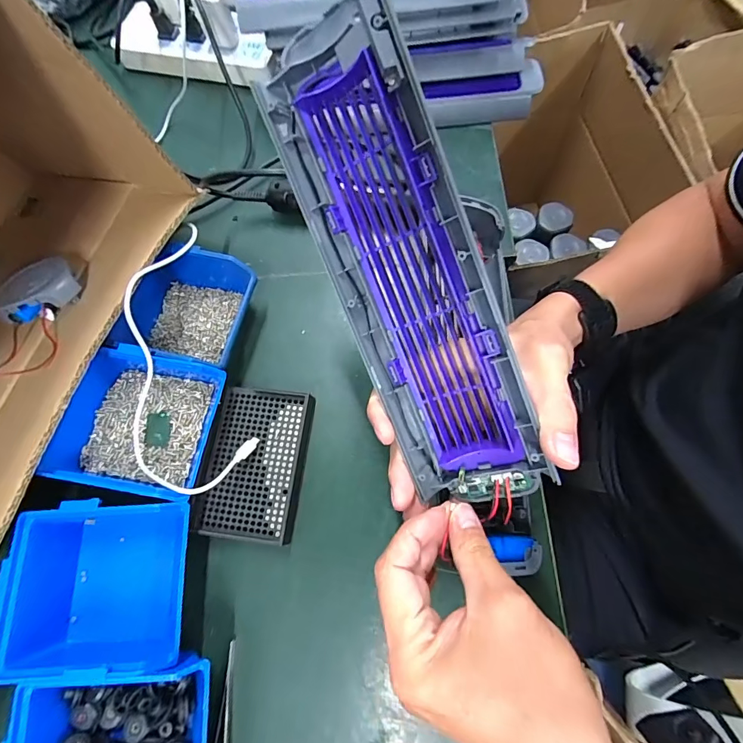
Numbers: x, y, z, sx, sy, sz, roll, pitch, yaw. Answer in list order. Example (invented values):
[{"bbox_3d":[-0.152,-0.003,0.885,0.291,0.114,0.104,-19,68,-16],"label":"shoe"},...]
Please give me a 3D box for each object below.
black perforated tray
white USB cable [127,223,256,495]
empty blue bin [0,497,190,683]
[{"bbox_3d":[-0.106,0.083,0.373,0.087,0.016,0.133,7,73,6],"label":"black perforated tray"},{"bbox_3d":[-0.187,-0.014,0.372,0.117,0.066,0.258,-19,74,-1],"label":"white USB cable"},{"bbox_3d":[-0.214,0.170,0.328,0.133,0.070,0.124,-3,75,4],"label":"empty blue bin"}]

